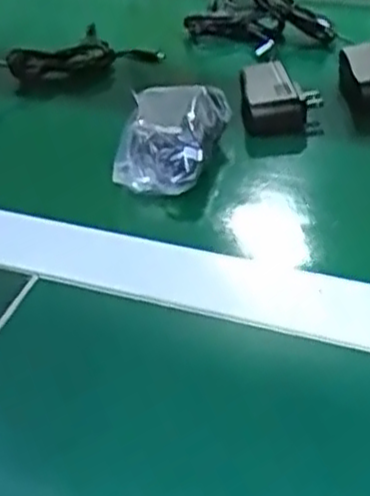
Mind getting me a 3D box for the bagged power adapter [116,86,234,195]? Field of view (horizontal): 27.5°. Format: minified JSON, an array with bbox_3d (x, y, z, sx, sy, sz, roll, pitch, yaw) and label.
[{"bbox_3d":[-0.012,-0.080,0.552,0.068,0.043,0.089,8,43,16],"label":"bagged power adapter"}]

